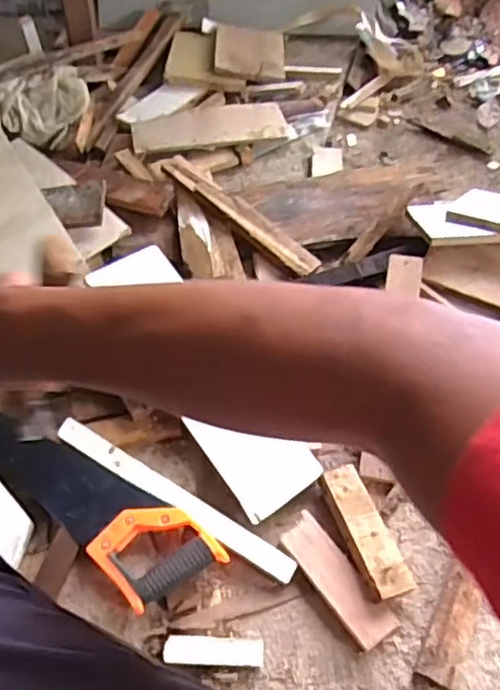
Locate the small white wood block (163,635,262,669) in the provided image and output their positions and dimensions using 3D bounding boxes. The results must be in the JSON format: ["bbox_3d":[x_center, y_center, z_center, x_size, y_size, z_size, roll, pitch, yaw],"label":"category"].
[{"bbox_3d":[-0.041,0.351,0.747,0.111,0.010,0.029,0,54,4],"label":"small white wood block"}]

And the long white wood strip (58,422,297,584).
[{"bbox_3d":[-0.095,0.194,0.822,0.338,0.021,0.030,31,61,6],"label":"long white wood strip"}]

